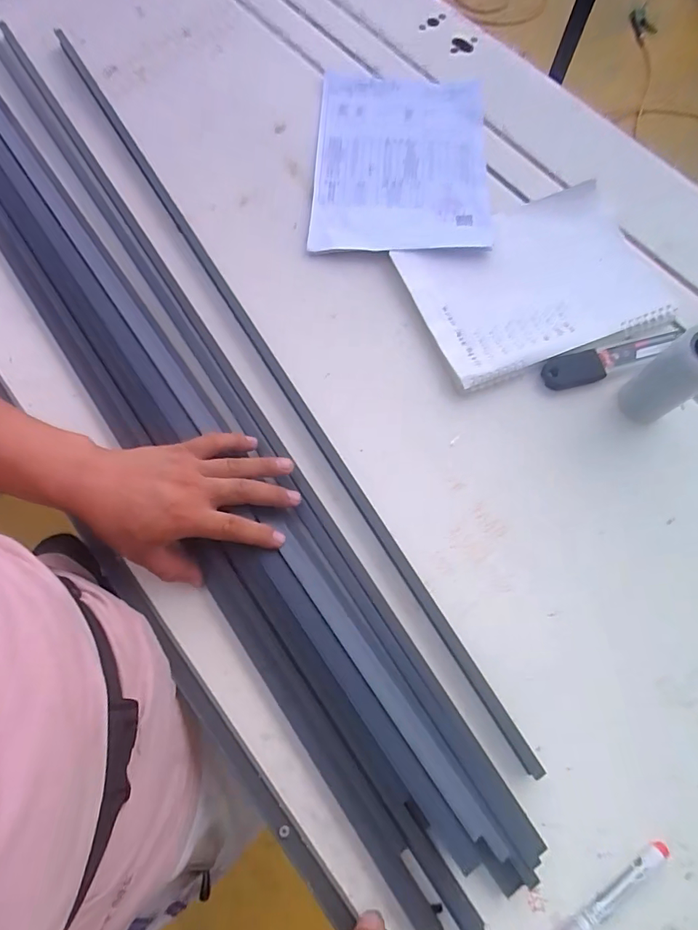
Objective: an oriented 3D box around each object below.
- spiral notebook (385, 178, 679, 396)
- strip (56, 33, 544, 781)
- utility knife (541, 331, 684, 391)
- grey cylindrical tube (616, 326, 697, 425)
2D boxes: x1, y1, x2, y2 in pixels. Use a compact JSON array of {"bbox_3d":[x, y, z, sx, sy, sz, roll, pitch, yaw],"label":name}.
[{"bbox_3d":[0.201,-0.201,0.528,0.263,0.015,0.185,-20,73,-6],"label":"spiral notebook"},{"bbox_3d":[-0.110,-0.151,0.515,0.014,0.017,0.962,-31,75,-9],"label":"strip"},{"bbox_3d":[0.275,-0.108,0.503,0.154,0.008,0.033,-14,73,-4],"label":"utility knife"},{"bbox_3d":[0.297,-0.078,0.444,0.047,0.107,0.047,0,72,0],"label":"grey cylindrical tube"}]

